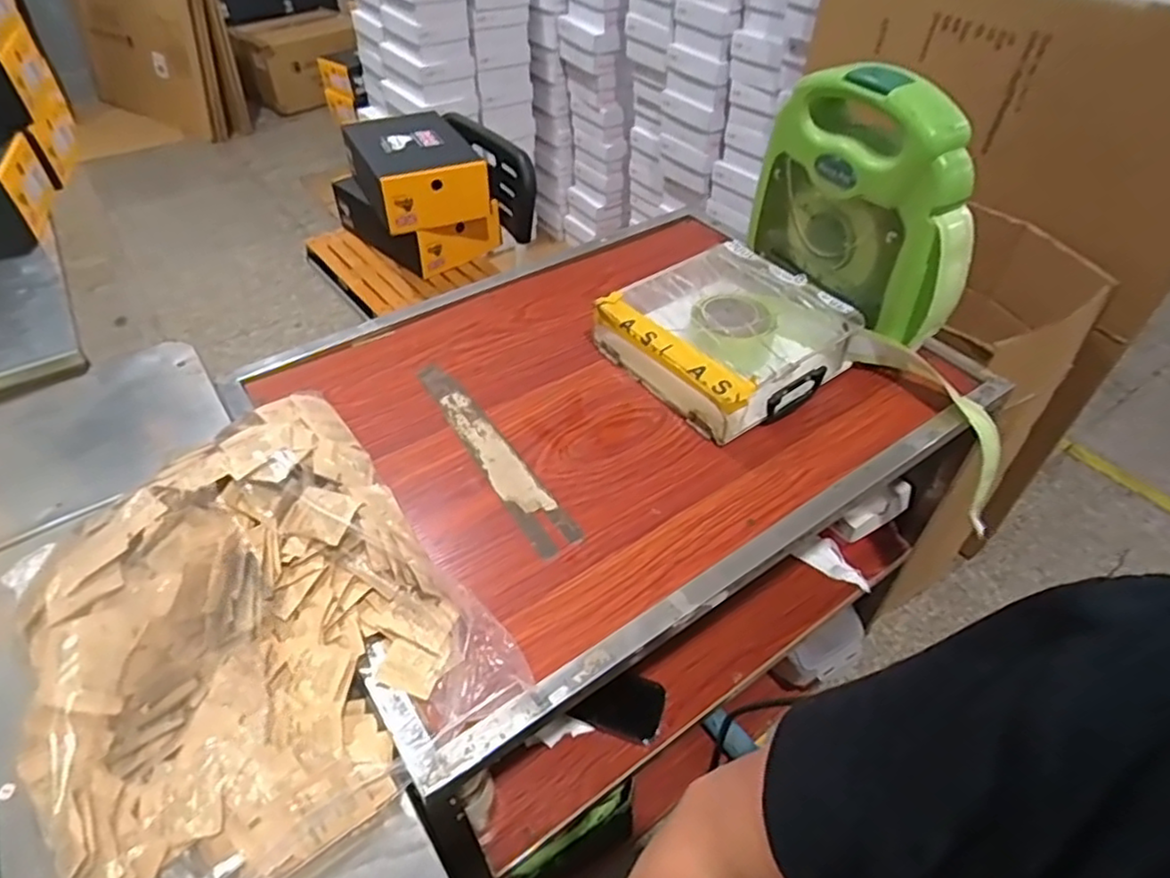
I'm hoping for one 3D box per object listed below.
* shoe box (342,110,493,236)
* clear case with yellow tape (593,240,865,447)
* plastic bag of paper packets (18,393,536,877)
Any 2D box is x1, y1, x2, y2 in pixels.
[{"bbox_3d":[-0.337,-0.542,1.322,0.225,0.125,0.288,-19,48,-18],"label":"shoe box"},{"bbox_3d":[0.179,-0.134,0.842,0.239,0.073,0.245,-28,52,-25],"label":"clear case with yellow tape"},{"bbox_3d":[-0.295,0.157,0.571,0.334,0.103,0.392,-29,52,-26],"label":"plastic bag of paper packets"}]

